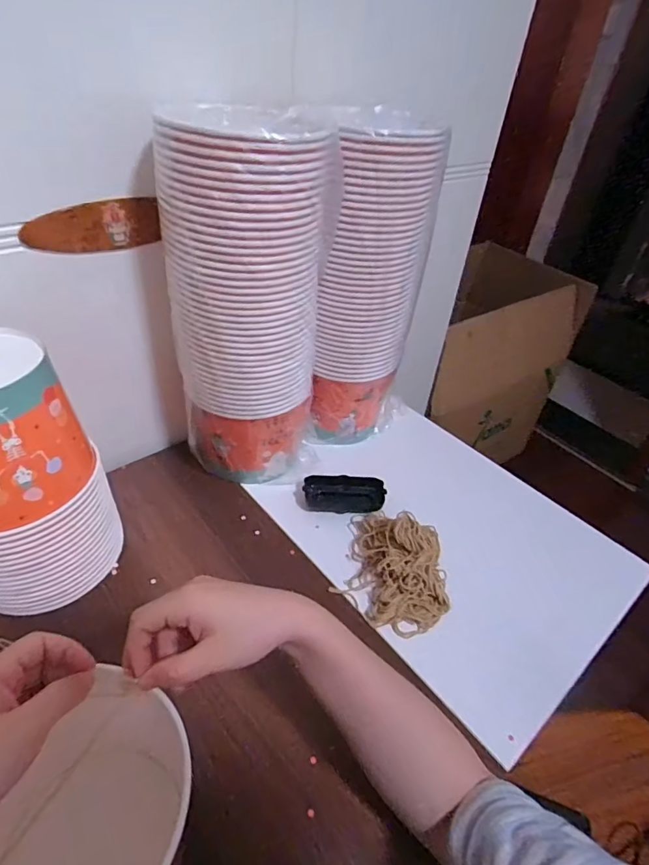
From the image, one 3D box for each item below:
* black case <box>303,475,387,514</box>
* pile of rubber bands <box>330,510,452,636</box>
[{"bbox_3d":[0.027,0.086,0.652,0.110,0.028,0.048,6,41,1],"label":"black case"},{"bbox_3d":[0.086,0.147,0.549,0.123,0.072,0.141,12,41,7],"label":"pile of rubber bands"}]

